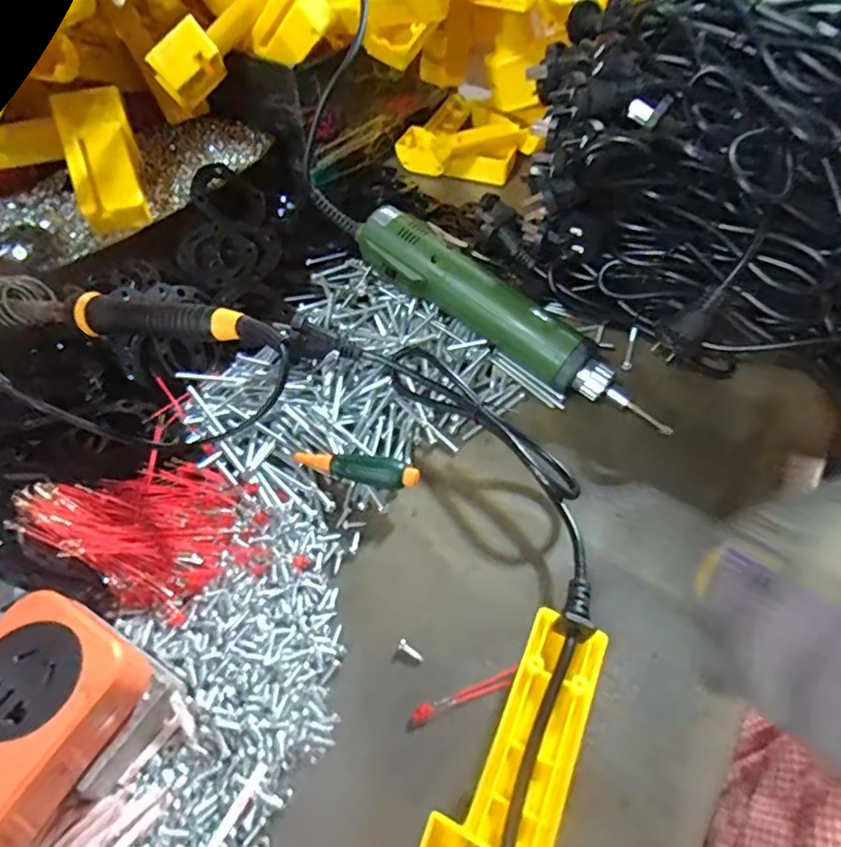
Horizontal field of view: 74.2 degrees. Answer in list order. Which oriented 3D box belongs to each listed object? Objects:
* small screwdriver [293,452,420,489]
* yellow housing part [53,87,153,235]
[{"bbox_3d":[-0.039,0.027,0.326,0.075,0.018,0.015,12,53,8],"label":"small screwdriver"},{"bbox_3d":[-0.227,-0.189,0.400,0.044,0.021,0.100,-14,90,-14],"label":"yellow housing part"}]

